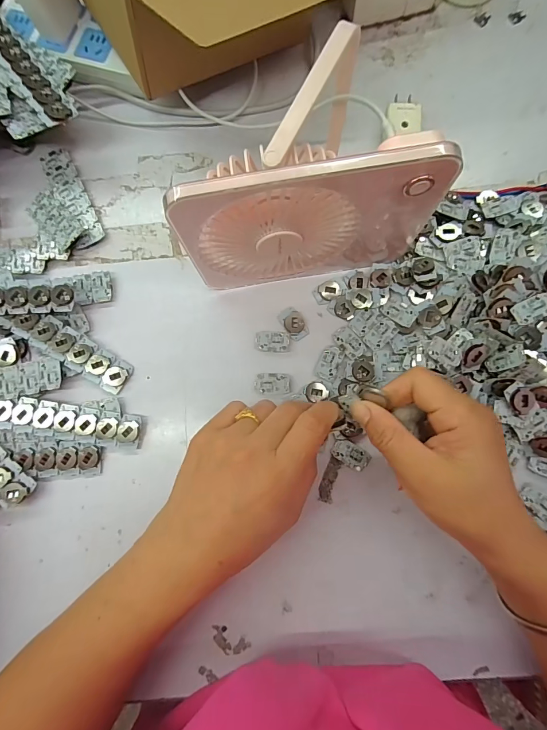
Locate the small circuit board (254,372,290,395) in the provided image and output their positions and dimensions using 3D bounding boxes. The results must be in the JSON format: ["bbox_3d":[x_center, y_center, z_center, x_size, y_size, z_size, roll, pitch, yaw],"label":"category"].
[{"bbox_3d":[-0.001,0.016,0.305,0.031,0.004,0.019,-2,81,1],"label":"small circuit board"}]

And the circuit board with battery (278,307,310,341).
[{"bbox_3d":[0.019,-0.038,0.316,0.020,0.004,0.031,-31,81,-3],"label":"circuit board with battery"}]

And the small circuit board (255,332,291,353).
[{"bbox_3d":[-0.001,-0.021,0.311,0.031,0.004,0.018,4,81,2],"label":"small circuit board"}]

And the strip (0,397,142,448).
[{"bbox_3d":[-0.177,0.048,0.300,0.121,0.009,0.027,9,81,3],"label":"strip"}]

